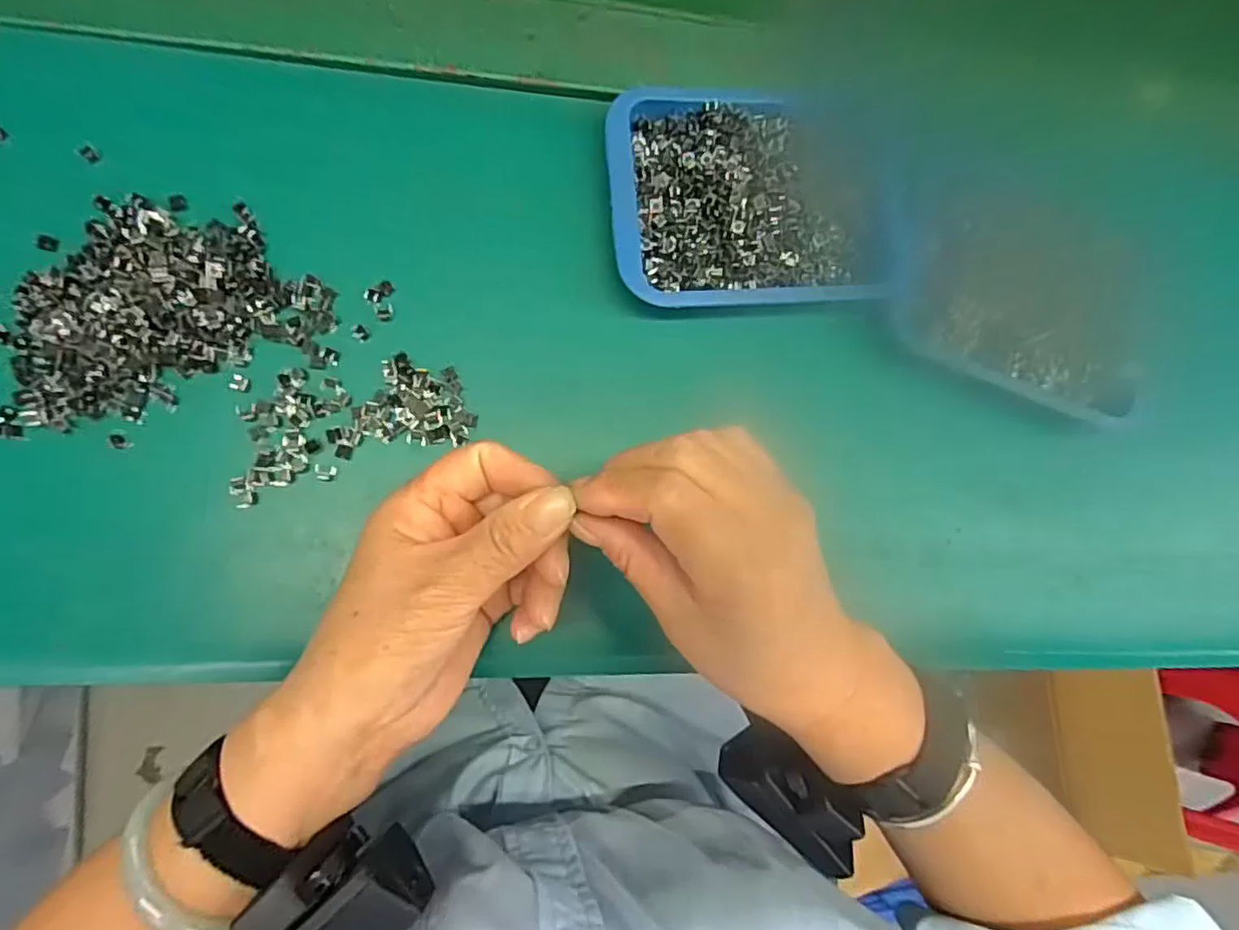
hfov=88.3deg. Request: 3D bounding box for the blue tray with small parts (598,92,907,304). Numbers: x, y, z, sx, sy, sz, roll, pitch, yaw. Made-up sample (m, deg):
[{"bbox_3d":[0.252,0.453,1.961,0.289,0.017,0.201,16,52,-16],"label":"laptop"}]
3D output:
[{"bbox_3d":[0.075,-0.140,0.338,0.159,0.023,0.116,-3,84,-9],"label":"blue tray with small parts"}]

